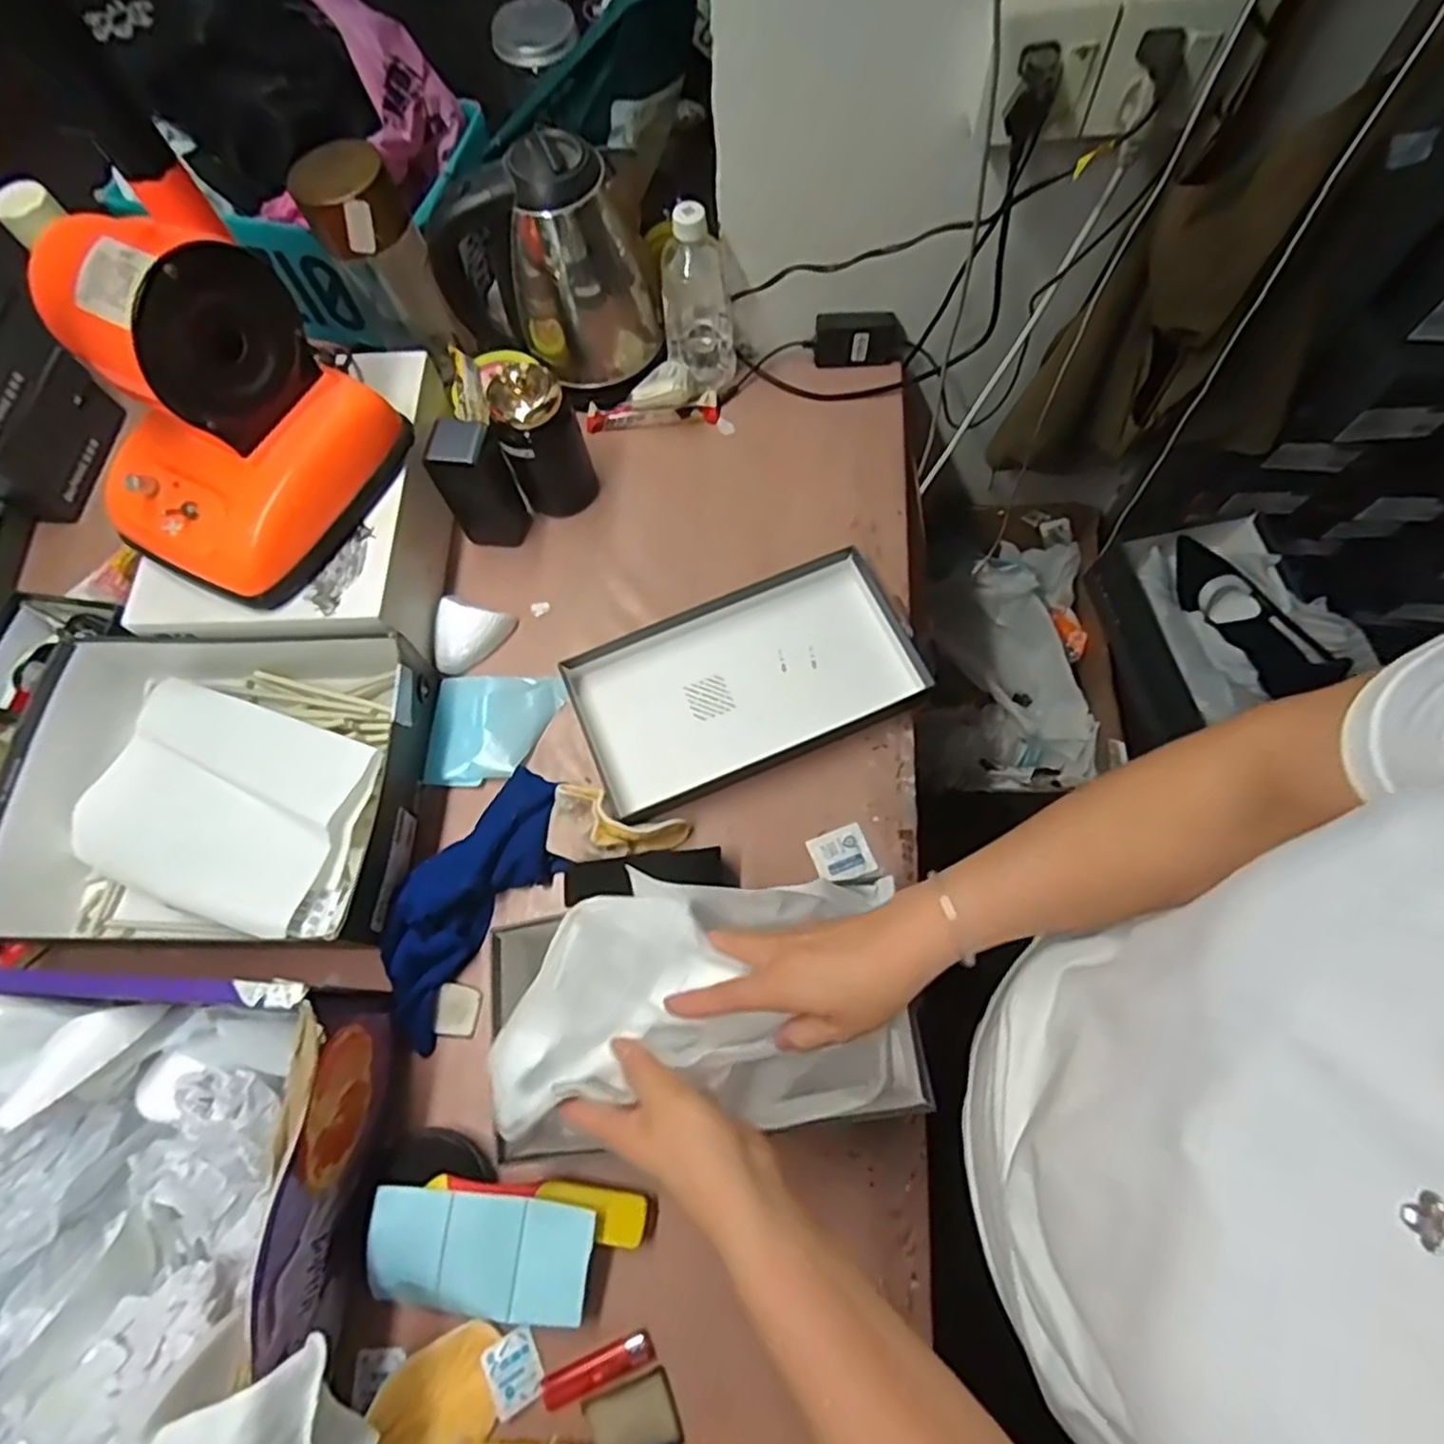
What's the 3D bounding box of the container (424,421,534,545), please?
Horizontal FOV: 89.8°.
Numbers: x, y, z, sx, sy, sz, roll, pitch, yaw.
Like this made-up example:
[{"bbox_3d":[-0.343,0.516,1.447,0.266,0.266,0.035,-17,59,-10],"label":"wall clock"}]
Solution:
[{"bbox_3d":[-0.232,-0.226,0.698,0.055,0.130,0.050,3,70,4],"label":"container"}]

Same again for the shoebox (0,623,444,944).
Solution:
[{"bbox_3d":[-0.438,0.049,0.630,0.346,0.091,0.282,1,70,3],"label":"shoebox"}]

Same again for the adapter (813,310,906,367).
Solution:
[{"bbox_3d":[0.152,-0.420,0.797,0.097,0.050,0.030,4,70,4],"label":"adapter"}]

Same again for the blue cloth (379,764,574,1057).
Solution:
[{"bbox_3d":[-0.213,0.148,0.613,0.096,0.039,0.227,33,75,13],"label":"blue cloth"}]

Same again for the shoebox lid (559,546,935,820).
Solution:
[{"bbox_3d":[0.021,-0.043,0.676,0.304,0.028,0.163,-23,71,-6],"label":"shoebox lid"}]

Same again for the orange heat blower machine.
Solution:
[{"bbox_3d":[-0.399,-0.238,0.550,0.171,0.201,0.205,21,72,10],"label":"orange heat blower machine"}]

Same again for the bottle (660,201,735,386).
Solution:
[{"bbox_3d":[-0.024,-0.428,0.738,0.073,0.177,0.063,-5,70,1],"label":"bottle"}]

